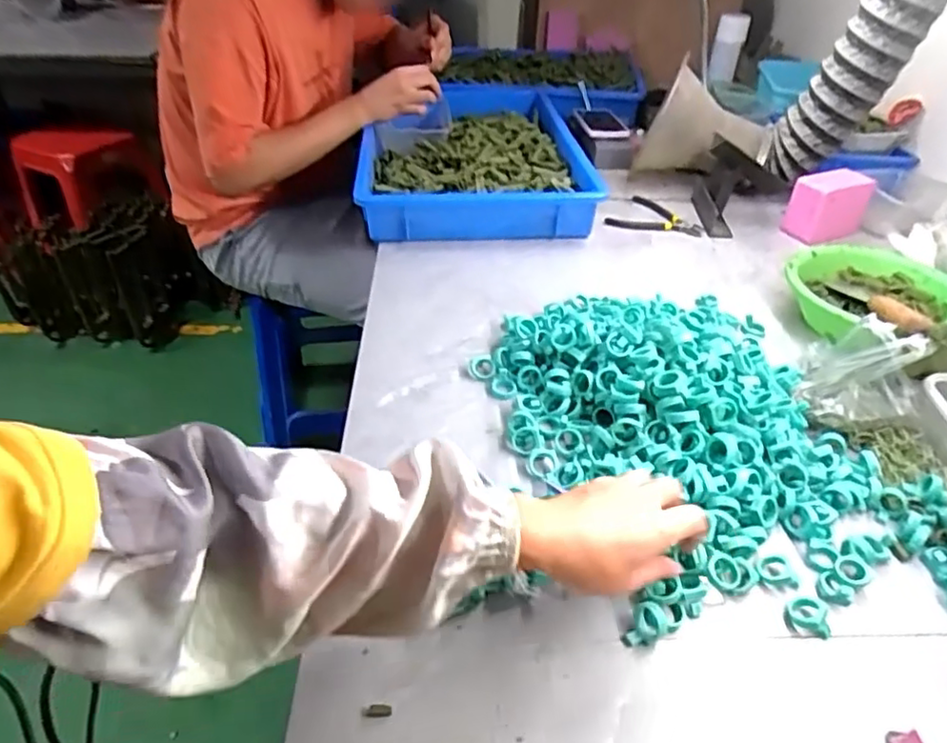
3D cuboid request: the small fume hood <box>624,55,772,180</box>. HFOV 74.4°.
[{"bbox_3d":[0.389,-0.399,1.060,0.210,0.184,0.089,9,39,10],"label":"small fume hood"}]

